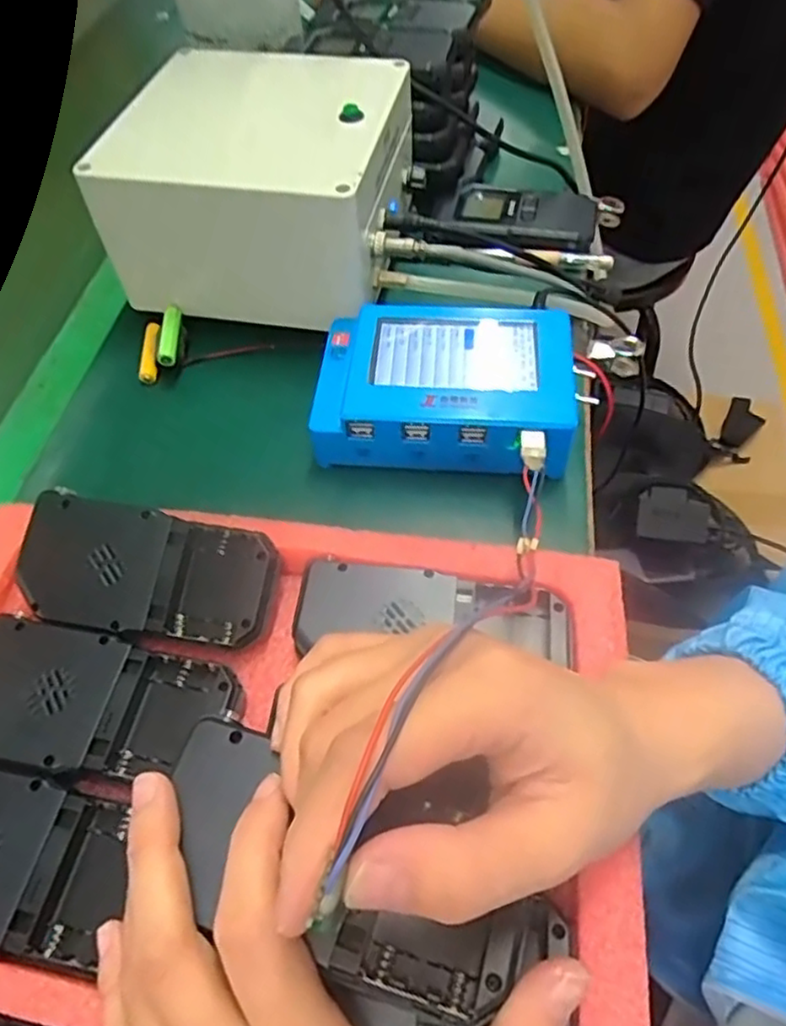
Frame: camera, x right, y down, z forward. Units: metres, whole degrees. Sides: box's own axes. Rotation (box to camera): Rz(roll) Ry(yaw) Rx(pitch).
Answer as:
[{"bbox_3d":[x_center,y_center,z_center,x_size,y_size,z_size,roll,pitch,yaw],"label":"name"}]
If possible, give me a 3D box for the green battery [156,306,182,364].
[{"bbox_3d":[-0.140,-0.111,0.421,0.012,0.009,0.044,-4,55,-1],"label":"green battery"}]

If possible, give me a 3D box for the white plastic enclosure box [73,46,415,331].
[{"bbox_3d":[-0.077,-0.211,0.433,0.154,0.088,0.159,10,56,8],"label":"white plastic enclosure box"}]

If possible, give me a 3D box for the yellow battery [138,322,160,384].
[{"bbox_3d":[-0.155,-0.104,0.432,0.014,0.013,0.044,-6,55,-2],"label":"yellow battery"}]

